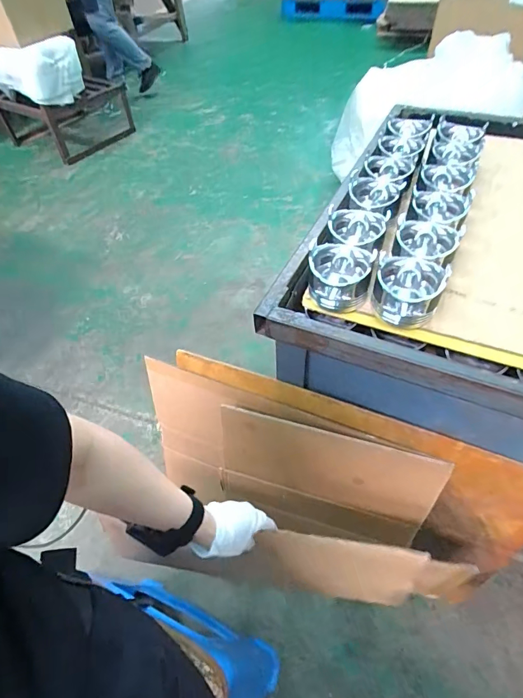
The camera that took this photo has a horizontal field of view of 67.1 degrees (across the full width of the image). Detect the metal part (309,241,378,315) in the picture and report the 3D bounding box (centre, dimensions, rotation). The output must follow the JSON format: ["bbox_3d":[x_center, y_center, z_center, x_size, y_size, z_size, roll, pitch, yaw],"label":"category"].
[{"bbox_3d":[0.111,-0.105,0.569,0.087,0.073,0.082,3,51,7],"label":"metal part"}]

